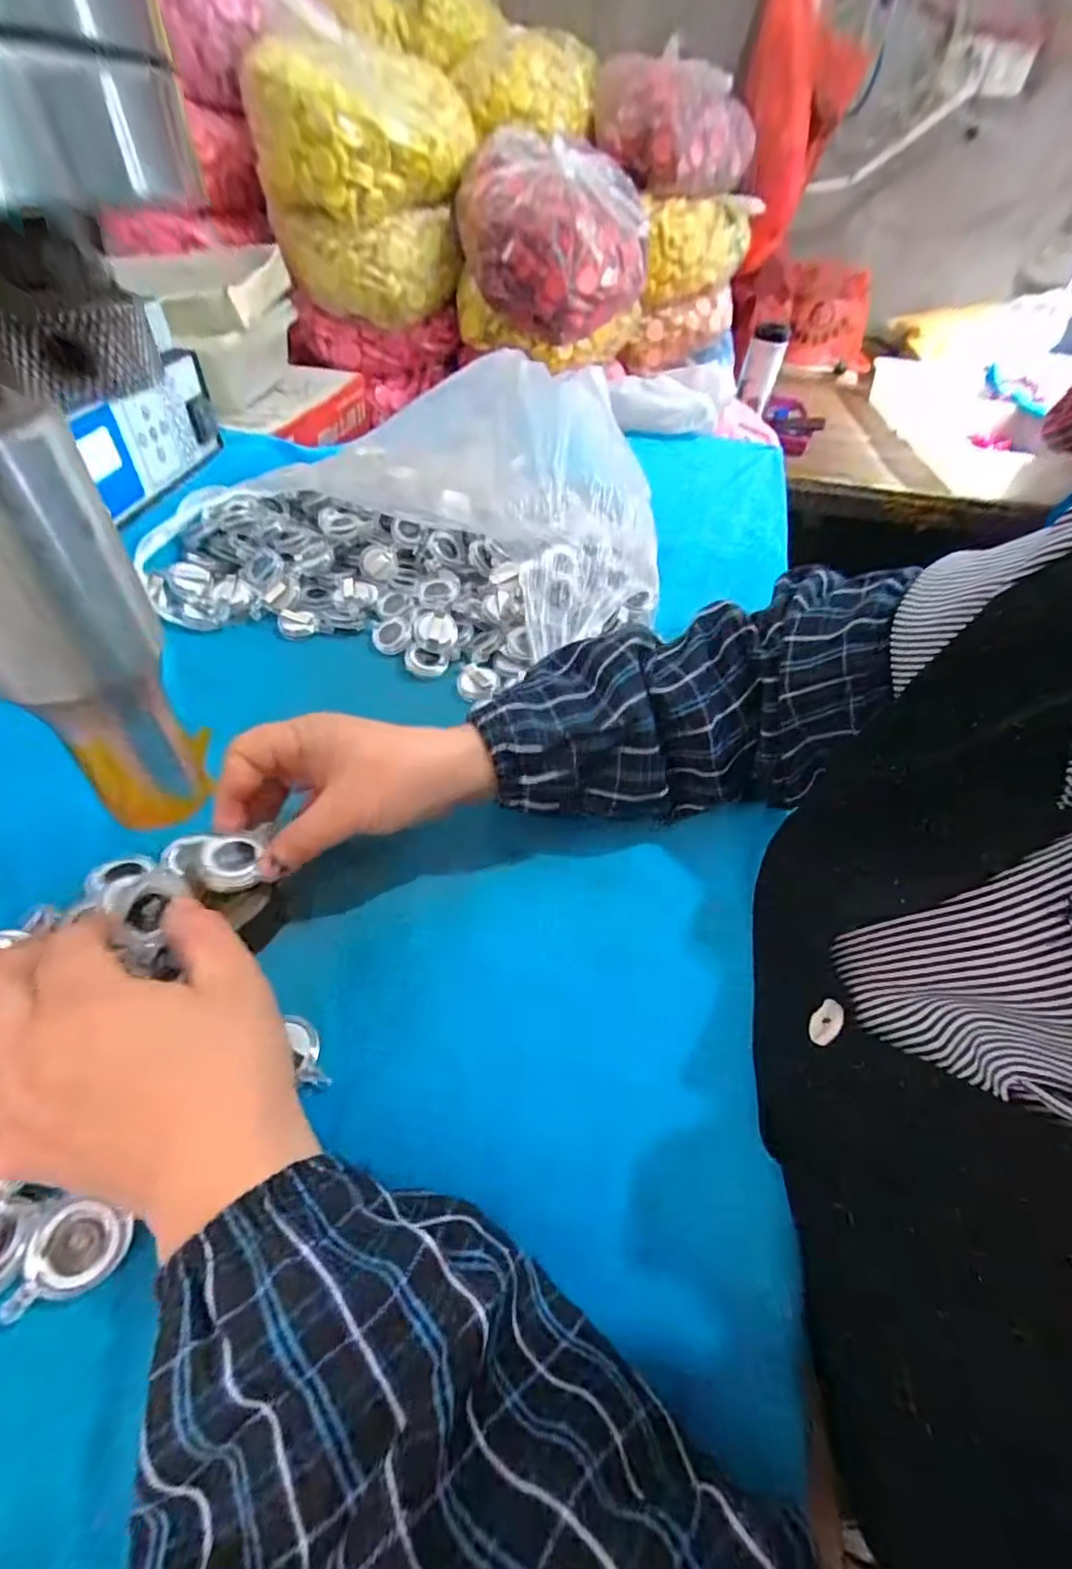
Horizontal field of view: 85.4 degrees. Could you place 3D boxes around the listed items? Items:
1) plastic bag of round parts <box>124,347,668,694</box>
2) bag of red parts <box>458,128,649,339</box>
[{"bbox_3d":[-0.078,-0.248,0.496,0.380,0.122,0.371,14,49,8],"label":"plastic bag of round parts"},{"bbox_3d":[0.023,-0.728,0.771,0.226,0.175,0.237,-6,49,-10],"label":"bag of red parts"}]

